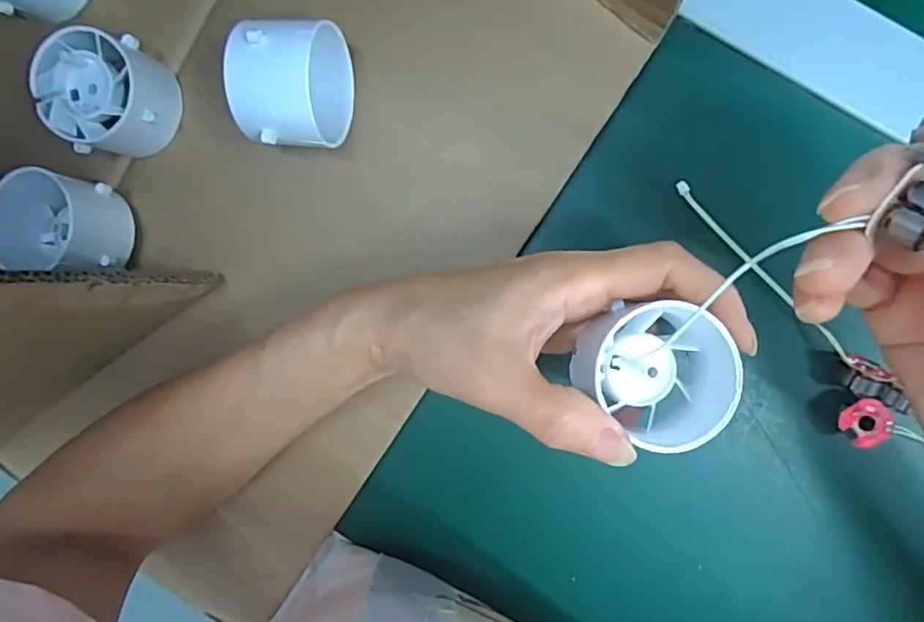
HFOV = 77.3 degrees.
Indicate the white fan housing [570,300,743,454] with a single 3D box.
[{"bbox_3d":[0.070,0.019,0.208,0.051,0.034,0.047,0,90,8],"label":"white fan housing"}]

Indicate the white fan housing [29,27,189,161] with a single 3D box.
[{"bbox_3d":[-0.158,-0.098,0.261,0.045,0.041,0.043,0,93,9],"label":"white fan housing"}]

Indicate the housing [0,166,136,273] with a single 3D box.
[{"bbox_3d":[-0.184,-0.040,0.265,0.046,0.032,0.043,3,93,8],"label":"housing"}]

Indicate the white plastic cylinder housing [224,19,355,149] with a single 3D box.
[{"bbox_3d":[-0.069,-0.092,0.242,0.036,0.053,0.048,5,93,8],"label":"white plastic cylinder housing"}]

